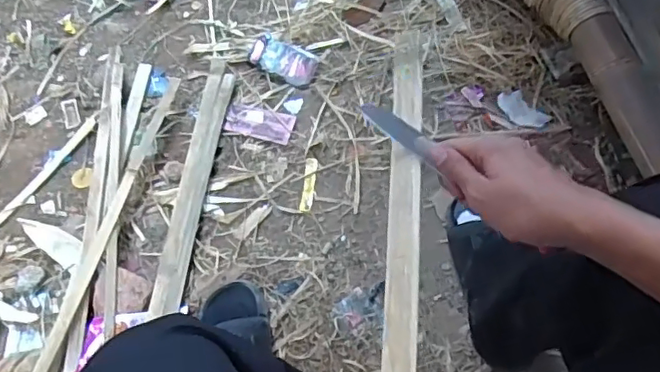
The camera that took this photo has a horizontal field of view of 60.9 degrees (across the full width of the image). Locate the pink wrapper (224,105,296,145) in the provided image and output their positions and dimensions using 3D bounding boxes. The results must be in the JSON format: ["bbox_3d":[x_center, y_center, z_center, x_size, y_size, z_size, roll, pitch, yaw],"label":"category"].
[{"bbox_3d":[-0.120,-0.107,0.960,0.113,0.006,0.056,12,68,4],"label":"pink wrapper"}]

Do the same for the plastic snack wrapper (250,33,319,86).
[{"bbox_3d":[-0.081,-0.225,0.994,0.118,0.030,0.064,23,70,8],"label":"plastic snack wrapper"}]

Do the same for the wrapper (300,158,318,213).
[{"bbox_3d":[-0.034,-0.002,0.923,0.020,0.005,0.092,7,68,2],"label":"wrapper"}]

